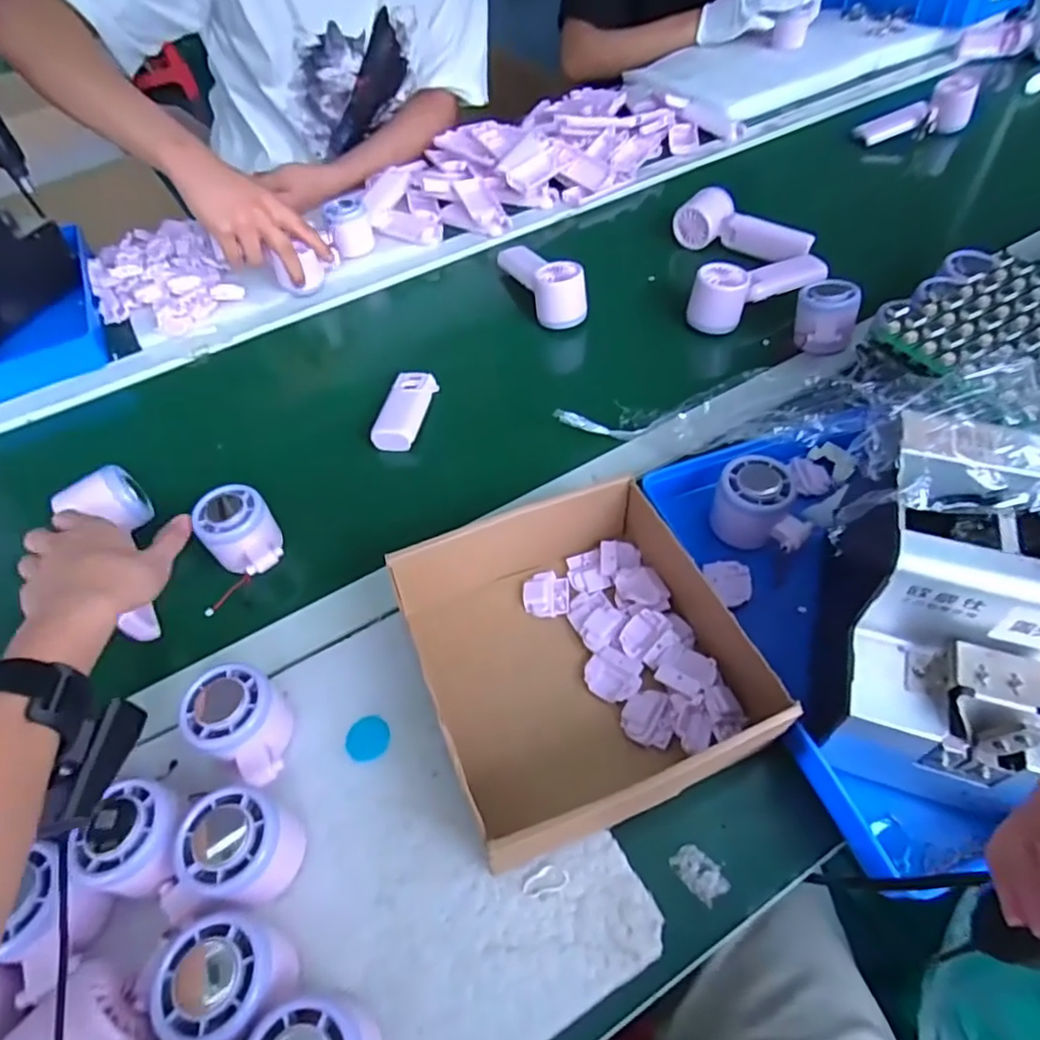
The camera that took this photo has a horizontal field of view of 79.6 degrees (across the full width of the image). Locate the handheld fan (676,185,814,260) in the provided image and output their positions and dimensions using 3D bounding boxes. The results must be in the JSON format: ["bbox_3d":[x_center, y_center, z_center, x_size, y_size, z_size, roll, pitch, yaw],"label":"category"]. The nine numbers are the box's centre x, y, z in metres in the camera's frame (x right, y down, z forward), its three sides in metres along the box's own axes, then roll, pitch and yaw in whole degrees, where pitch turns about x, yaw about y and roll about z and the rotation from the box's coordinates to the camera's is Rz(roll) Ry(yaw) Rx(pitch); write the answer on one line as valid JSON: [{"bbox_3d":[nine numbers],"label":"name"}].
[{"bbox_3d":[0.273,-0.350,0.756,0.163,0.046,0.053,33,63,26],"label":"handheld fan"}]

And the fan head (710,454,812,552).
[{"bbox_3d":[0.186,-0.009,0.479,0.071,0.045,0.054,28,60,23],"label":"fan head"}]

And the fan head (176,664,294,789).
[{"bbox_3d":[-0.175,0.131,0.400,0.074,0.046,0.055,32,62,25],"label":"fan head"}]

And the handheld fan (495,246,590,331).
[{"bbox_3d":[0.022,-0.293,0.731,0.051,0.062,0.164,-20,54,-10],"label":"handheld fan"}]

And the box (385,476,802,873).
[{"bbox_3d":[0.032,0.083,0.427,0.192,0.057,0.209,-20,54,-10],"label":"box"}]

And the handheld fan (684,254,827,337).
[{"bbox_3d":[0.263,-0.253,0.673,0.160,0.050,0.063,-23,55,-12],"label":"handheld fan"}]

